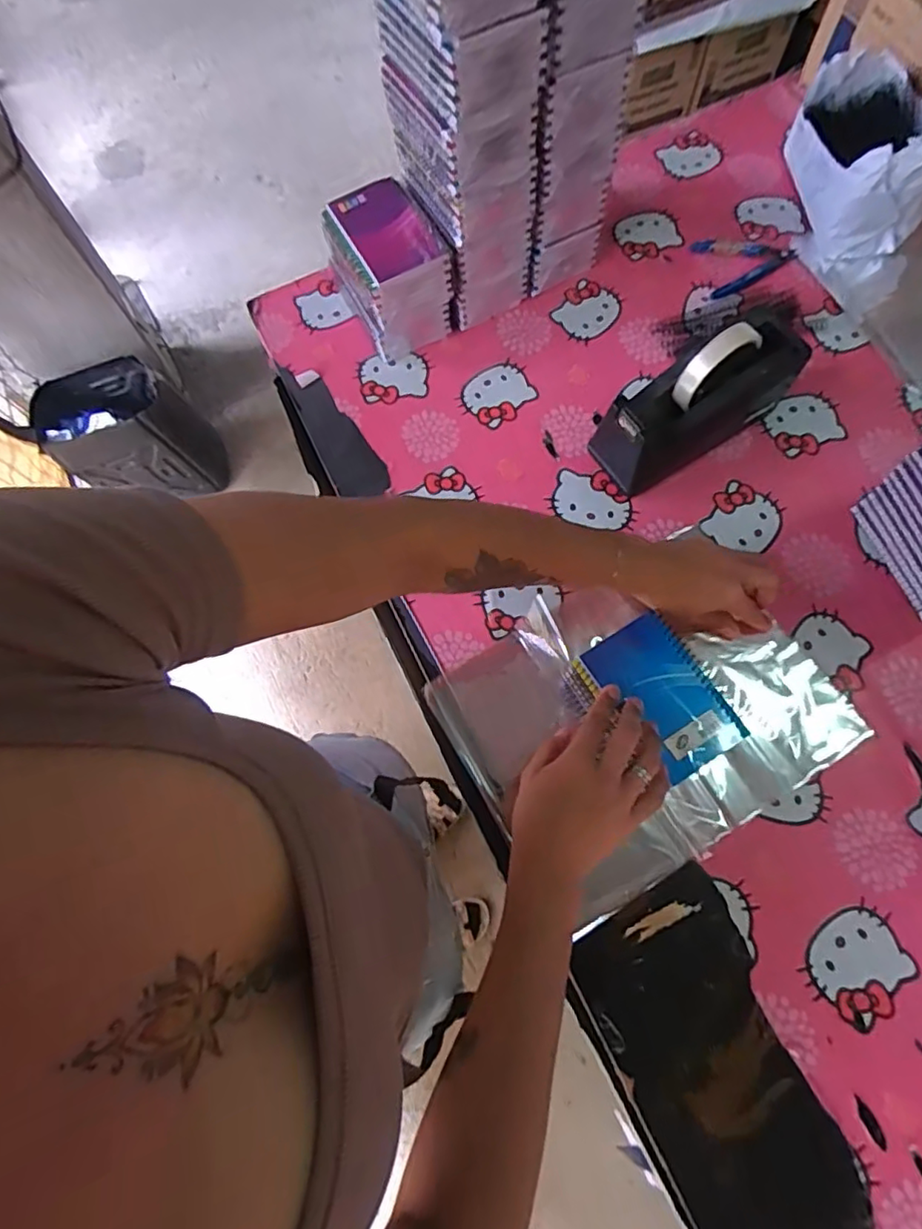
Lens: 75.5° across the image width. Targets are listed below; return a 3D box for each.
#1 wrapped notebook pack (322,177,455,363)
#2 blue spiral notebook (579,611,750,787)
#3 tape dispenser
[{"bbox_3d":[-0.075,-0.380,0.661,0.105,0.115,0.122,-27,73,-7],"label":"wrapped notebook pack"},{"bbox_3d":[0.176,0.068,0.510,0.082,0.006,0.130,-33,73,-9],"label":"blue spiral notebook"},{"bbox_3d":[0.240,-0.216,0.592,0.210,0.122,0.073,-29,73,-8],"label":"tape dispenser"}]

